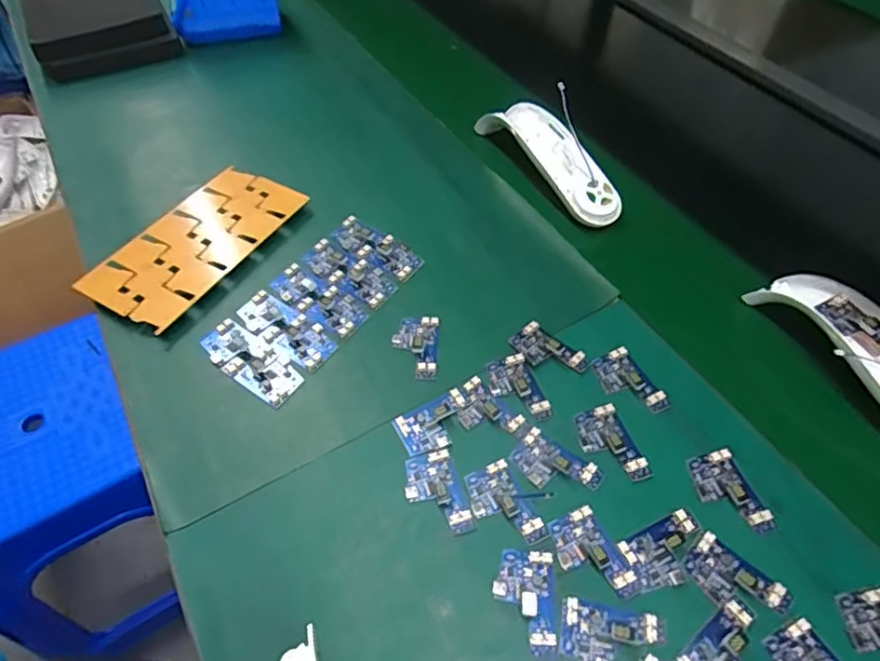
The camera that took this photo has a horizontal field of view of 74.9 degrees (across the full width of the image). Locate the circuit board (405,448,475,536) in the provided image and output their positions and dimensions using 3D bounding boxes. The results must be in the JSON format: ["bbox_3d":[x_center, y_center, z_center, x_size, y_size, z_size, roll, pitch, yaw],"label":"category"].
[{"bbox_3d":[-0.003,0.108,0.383,0.036,0.004,0.058,-15,54,-12],"label":"circuit board"}]

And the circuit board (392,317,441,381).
[{"bbox_3d":[-0.019,0.013,0.453,0.036,0.005,0.058,2,52,2],"label":"circuit board"}]

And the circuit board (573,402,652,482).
[{"bbox_3d":[0.119,0.080,0.403,0.035,0.004,0.058,-15,54,-12],"label":"circuit board"}]

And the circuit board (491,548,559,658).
[{"bbox_3d":[0.051,0.159,0.342,0.036,0.006,0.056,3,52,2],"label":"circuit board"}]

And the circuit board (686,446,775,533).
[{"bbox_3d":[0.192,0.108,0.382,0.035,0.004,0.057,-15,54,-11],"label":"circuit board"}]

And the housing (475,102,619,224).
[{"bbox_3d":[0.112,-0.177,0.587,0.052,0.046,0.188,-24,56,-17],"label":"housing"}]

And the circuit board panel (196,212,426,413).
[{"bbox_3d":[-0.104,-0.025,0.482,0.090,0.013,0.184,30,58,21],"label":"circuit board panel"}]

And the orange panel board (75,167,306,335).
[{"bbox_3d":[-0.215,-0.080,0.512,0.094,0.009,0.186,28,58,15],"label":"orange panel board"}]

